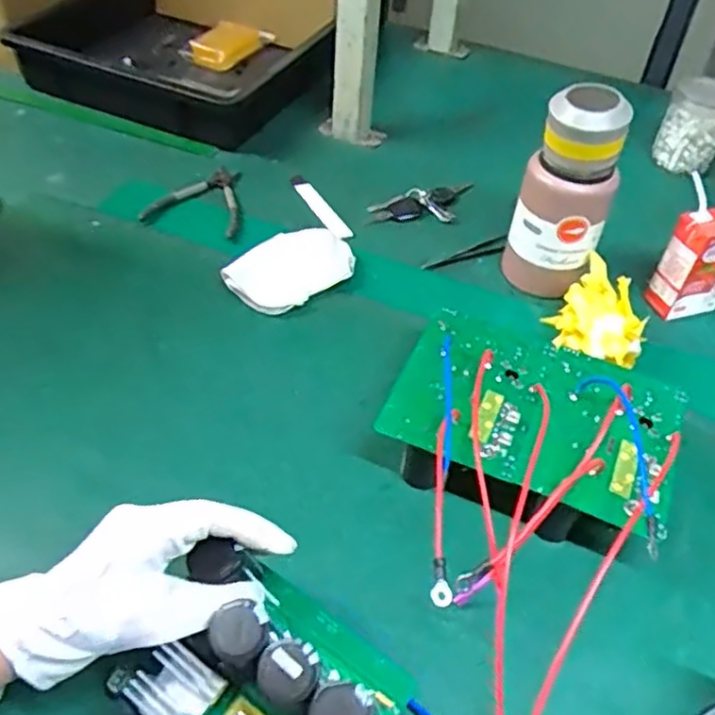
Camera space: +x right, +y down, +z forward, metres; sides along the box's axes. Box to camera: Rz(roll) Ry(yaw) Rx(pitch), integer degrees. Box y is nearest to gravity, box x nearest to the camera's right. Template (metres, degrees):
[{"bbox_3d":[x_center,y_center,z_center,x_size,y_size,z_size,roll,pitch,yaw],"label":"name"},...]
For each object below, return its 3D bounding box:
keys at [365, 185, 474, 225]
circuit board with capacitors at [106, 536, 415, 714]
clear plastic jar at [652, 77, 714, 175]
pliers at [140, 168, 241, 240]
[{"bbox_3d":[0.082,-0.181,0.830,0.146,0.016,0.053,-14,49,-17],"label":"keys"},{"bbox_3d":[-0.055,0.178,0.398,0.141,0.069,0.105,32,53,23],"label":"circuit board with capacitors"},{"bbox_3d":[0.444,-0.300,0.926,0.077,0.110,0.077,2,46,-3],"label":"clear plastic jar"},{"bbox_3d":[-0.175,-0.184,0.800,0.099,0.025,0.128,8,46,2],"label":"pliers"}]

